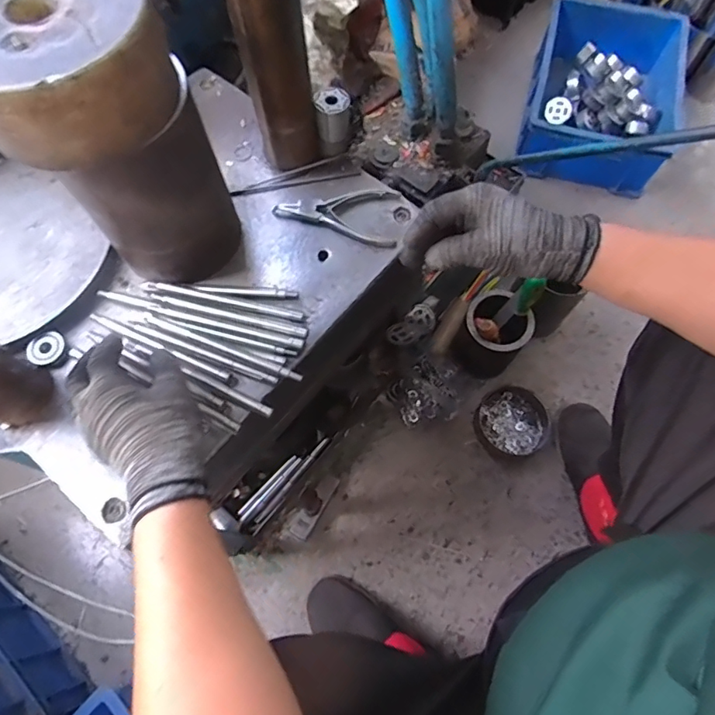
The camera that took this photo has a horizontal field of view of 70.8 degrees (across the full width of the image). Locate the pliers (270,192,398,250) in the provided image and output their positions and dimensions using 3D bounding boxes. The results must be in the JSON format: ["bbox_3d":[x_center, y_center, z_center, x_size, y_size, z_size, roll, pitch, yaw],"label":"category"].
[{"bbox_3d":[-0.025,-0.156,0.561,0.137,0.014,0.071,-1,68,1],"label":"pliers"}]

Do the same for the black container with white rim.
[{"bbox_3d":[0.237,-0.036,0.888,0.109,0.164,0.097,30,72,13],"label":"black container with white rim"}]

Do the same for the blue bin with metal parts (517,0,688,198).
[{"bbox_3d":[0.548,-0.584,1.127,0.308,0.145,0.406,14,69,7],"label":"blue bin with metal parts"}]

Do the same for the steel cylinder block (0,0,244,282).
[{"bbox_3d":[-0.206,-0.179,0.439,0.141,0.243,0.133,-42,73,-14],"label":"steel cylinder block"}]

